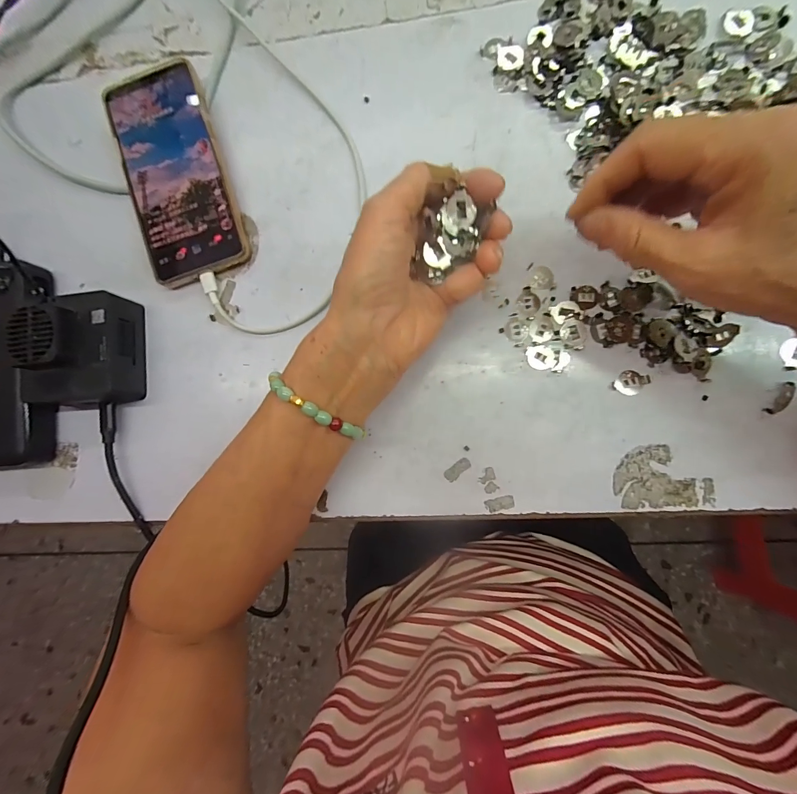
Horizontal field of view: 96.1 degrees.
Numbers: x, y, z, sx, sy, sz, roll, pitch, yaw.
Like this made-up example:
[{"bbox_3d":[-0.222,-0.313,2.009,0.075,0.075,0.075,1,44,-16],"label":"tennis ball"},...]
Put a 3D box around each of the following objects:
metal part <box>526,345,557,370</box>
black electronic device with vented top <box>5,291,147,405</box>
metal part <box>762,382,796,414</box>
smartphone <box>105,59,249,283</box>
[{"bbox_3d":[0.097,-0.027,0.242,0.017,0.004,0.017,-11,86,6],"label":"metal part"},{"bbox_3d":[-0.229,-0.033,0.258,0.069,0.047,0.078,0,87,6],"label":"black electronic device with vented top"},{"bbox_3d":[0.240,0.002,0.224,0.009,0.005,0.023,39,92,7],"label":"metal part"},{"bbox_3d":[-0.167,-0.170,0.272,0.074,0.019,0.161,-16,85,5],"label":"smartphone"}]

